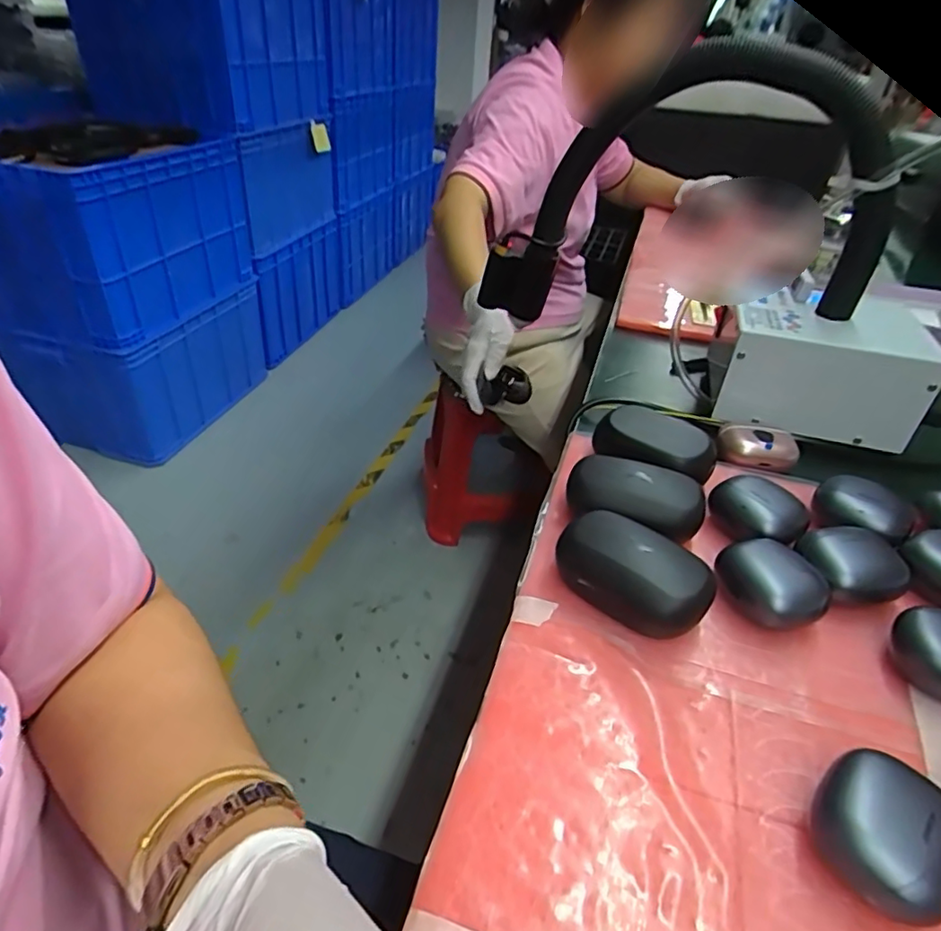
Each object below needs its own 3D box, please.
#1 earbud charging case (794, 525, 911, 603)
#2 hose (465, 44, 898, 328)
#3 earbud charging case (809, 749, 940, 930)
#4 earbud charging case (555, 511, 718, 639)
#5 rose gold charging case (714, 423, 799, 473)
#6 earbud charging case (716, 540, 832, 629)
[{"bbox_3d":[0.231,0.062,0.355,0.055,0.028,0.042,3,37,-3],"label":"earbud charging case"},{"bbox_3d":[0.170,-0.212,0.510,0.215,0.223,0.263,-14,40,-23],"label":"hose"},{"bbox_3d":[0.166,0.145,0.231,0.052,0.030,0.050,-25,46,-34],"label":"earbud charging case"},{"bbox_3d":[0.092,0.062,0.333,0.084,0.038,0.052,27,42,29],"label":"earbud charging case"},{"bbox_3d":[0.227,-0.015,0.464,0.059,0.020,0.035,11,37,9],"label":"rose gold charging case"},{"bbox_3d":[0.171,0.069,0.334,0.040,0.031,0.055,-25,46,-34],"label":"earbud charging case"}]

